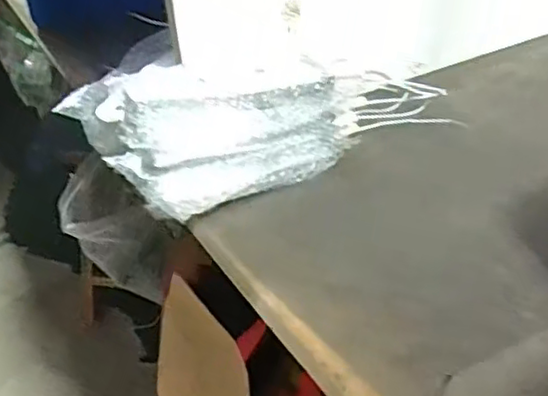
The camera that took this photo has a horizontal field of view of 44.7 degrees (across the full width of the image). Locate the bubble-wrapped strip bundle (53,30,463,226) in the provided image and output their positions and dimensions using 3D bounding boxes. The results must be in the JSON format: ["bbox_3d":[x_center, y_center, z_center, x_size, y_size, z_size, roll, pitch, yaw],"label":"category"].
[{"bbox_3d":[0.003,-0.061,0.486,0.272,0.091,0.093,-22,40,-21],"label":"bubble-wrapped strip bundle"}]

